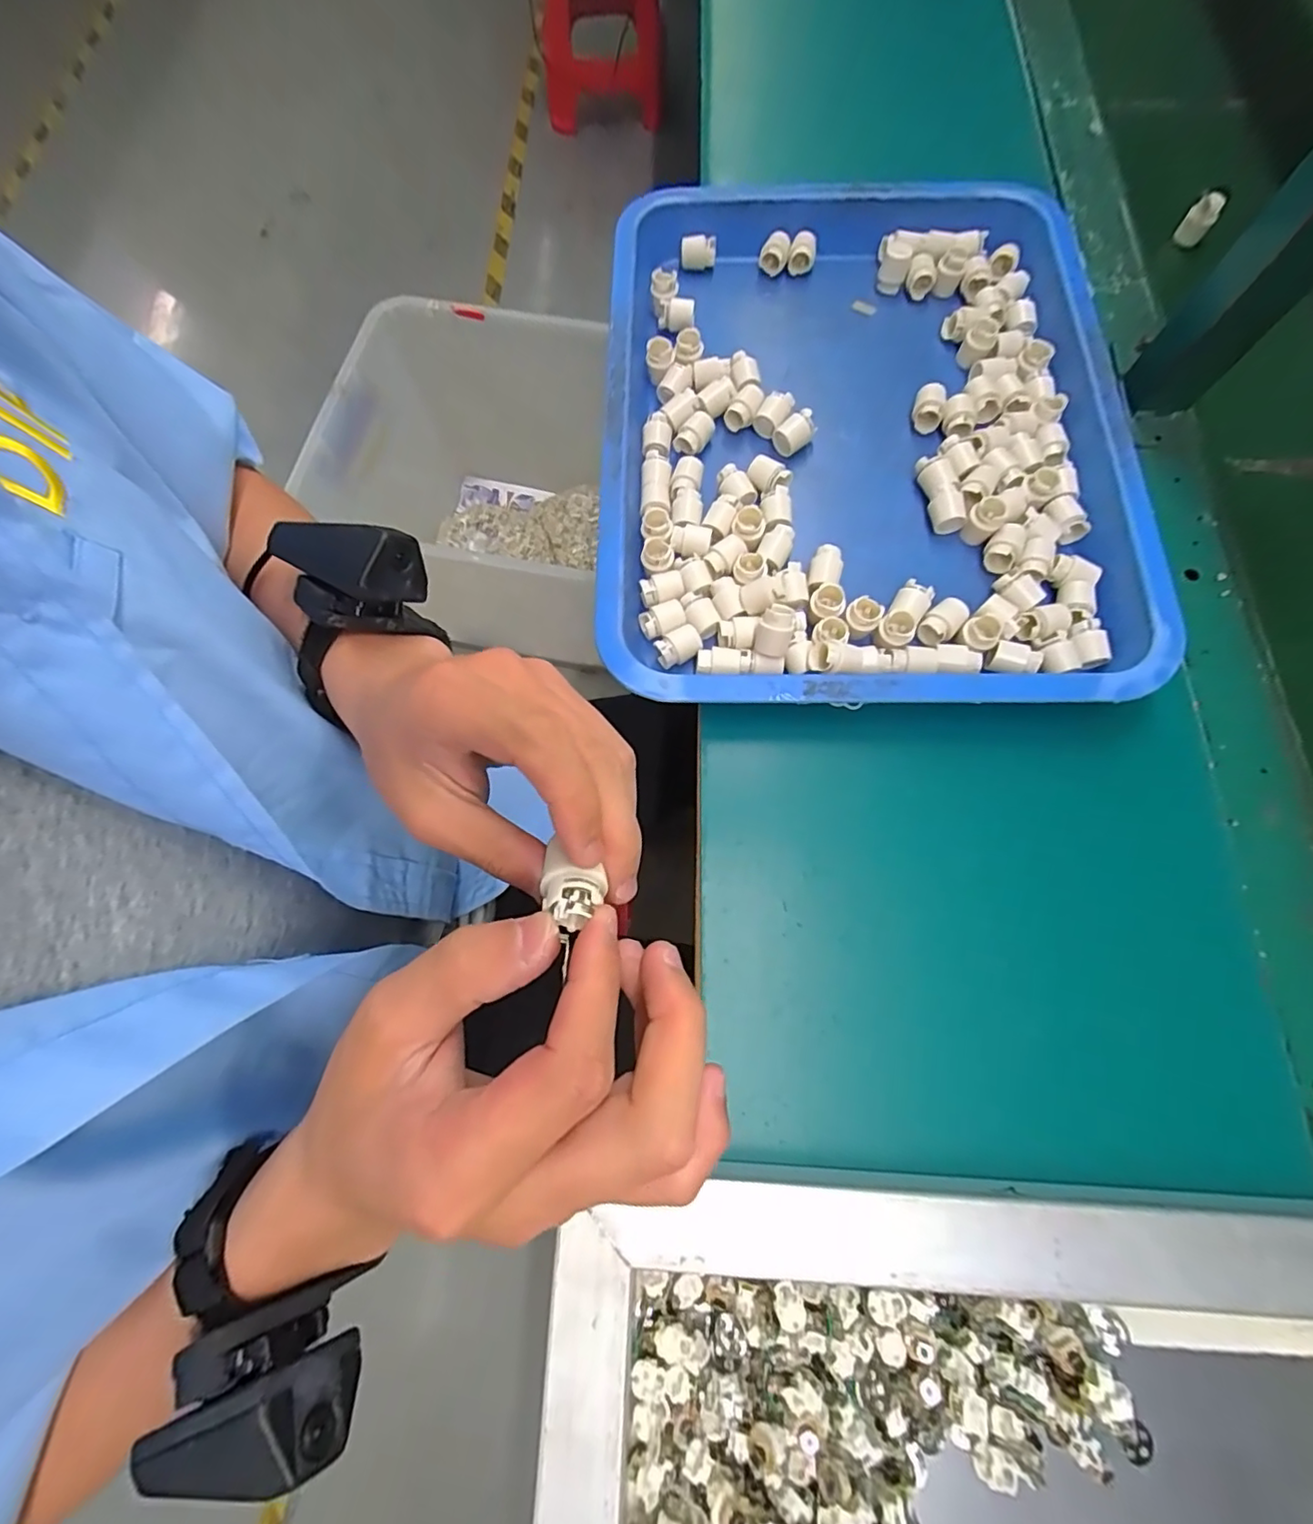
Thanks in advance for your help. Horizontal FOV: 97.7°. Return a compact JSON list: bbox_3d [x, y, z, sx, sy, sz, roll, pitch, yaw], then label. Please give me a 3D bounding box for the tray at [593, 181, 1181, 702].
[{"bbox_3d":[0.139,-0.236,0.412,0.340,0.074,0.422,1,73,1],"label":"tray"}]

